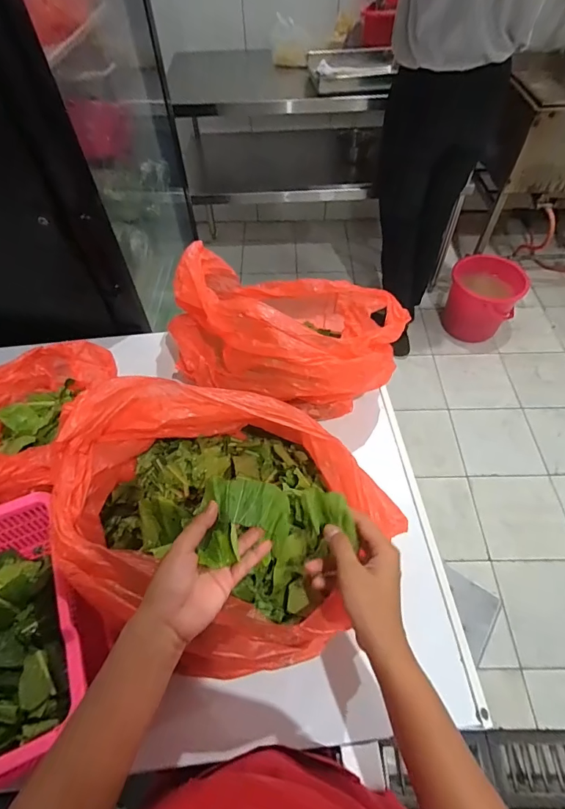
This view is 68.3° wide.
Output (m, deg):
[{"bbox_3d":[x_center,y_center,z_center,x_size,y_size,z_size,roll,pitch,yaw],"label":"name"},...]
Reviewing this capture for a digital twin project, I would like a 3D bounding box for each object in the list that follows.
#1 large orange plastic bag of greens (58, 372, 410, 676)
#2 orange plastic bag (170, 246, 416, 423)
[{"bbox_3d":[-0.069,0.121,0.506,0.359,0.196,0.300,21,58,15],"label":"large orange plastic bag of greens"},{"bbox_3d":[0.003,-0.128,0.685,0.355,0.189,0.269,9,56,8],"label":"orange plastic bag"}]

